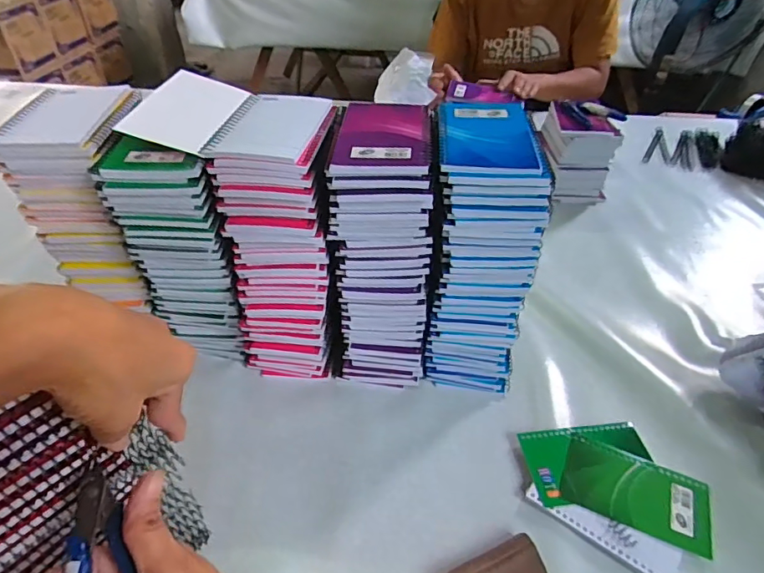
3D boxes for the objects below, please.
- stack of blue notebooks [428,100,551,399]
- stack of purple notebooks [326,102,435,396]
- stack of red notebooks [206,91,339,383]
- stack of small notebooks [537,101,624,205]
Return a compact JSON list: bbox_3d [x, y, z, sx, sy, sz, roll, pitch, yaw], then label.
[{"bbox_3d":[0.099,-0.028,0.526,0.099,0.282,0.125,3,41,3],"label":"stack of blue notebooks"},{"bbox_3d":[0.000,-0.031,0.529,0.096,0.280,0.127,1,41,1],"label":"stack of purple notebooks"},{"bbox_3d":[-0.101,-0.045,0.544,0.108,0.276,0.142,6,41,6],"label":"stack of red notebooks"},{"bbox_3d":[0.339,-0.238,0.871,0.109,0.136,0.161,2,41,1],"label":"stack of small notebooks"}]

